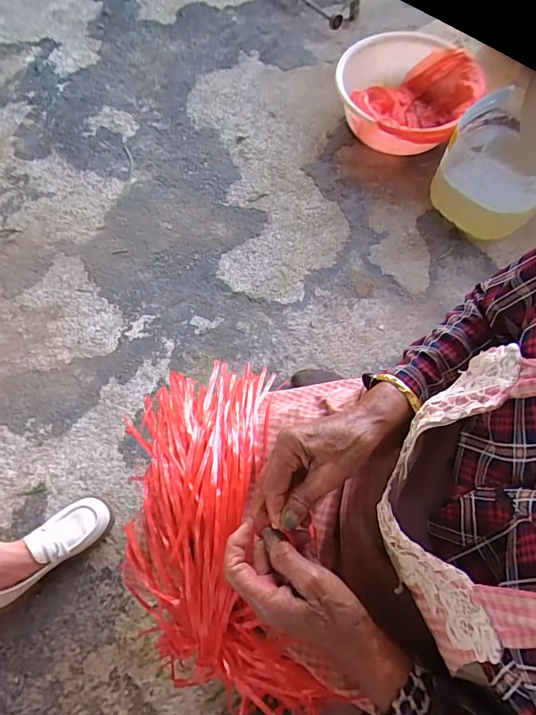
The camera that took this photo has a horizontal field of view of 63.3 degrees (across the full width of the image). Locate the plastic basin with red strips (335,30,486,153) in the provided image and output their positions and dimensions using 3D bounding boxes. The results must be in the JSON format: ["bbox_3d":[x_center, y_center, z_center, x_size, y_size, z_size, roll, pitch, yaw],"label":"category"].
[{"bbox_3d":[0.361,-0.698,1.133,0.340,0.149,0.362,0,68,0],"label":"plastic basin with red strips"}]

